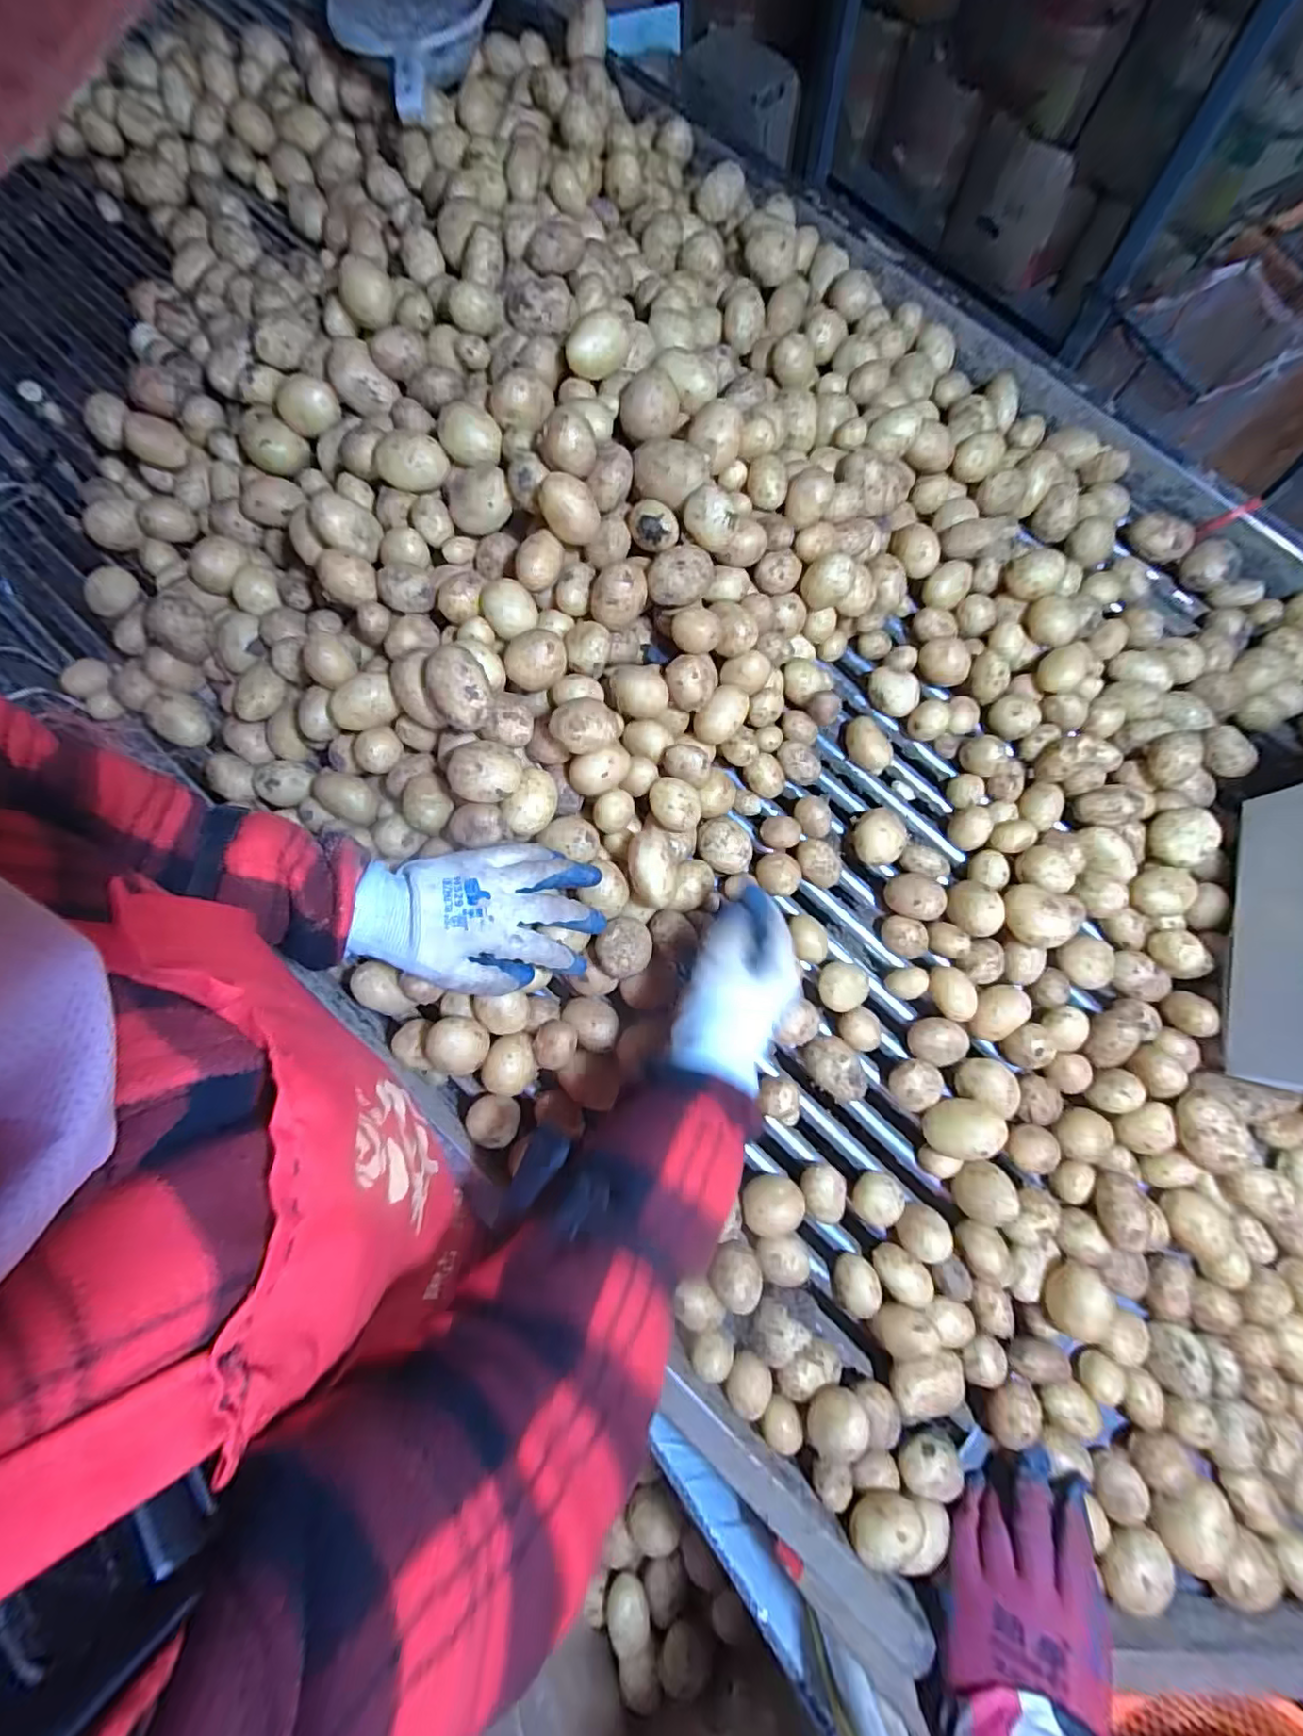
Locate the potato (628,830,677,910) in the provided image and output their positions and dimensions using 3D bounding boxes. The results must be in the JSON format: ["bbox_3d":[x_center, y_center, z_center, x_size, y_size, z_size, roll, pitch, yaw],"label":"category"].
[{"bbox_3d":[0.001,0.004,0.510,0.038,0.041,0.060,-5,76,0],"label":"potato"}]

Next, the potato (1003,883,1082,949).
[{"bbox_3d":[0.334,0.043,0.527,0.062,0.039,0.047,27,79,8],"label":"potato"}]

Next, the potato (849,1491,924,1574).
[{"bbox_3d":[0.166,0.466,0.432,0.050,0.035,0.030,-9,76,-1],"label":"potato"}]

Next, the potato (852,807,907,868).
[{"bbox_3d":[0.210,-0.026,0.571,0.043,0.042,0.049,-40,79,-8],"label":"potato"}]

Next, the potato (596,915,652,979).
[{"bbox_3d":[-0.022,0.068,0.511,0.043,0.041,0.049,29,79,8],"label":"potato"}]

